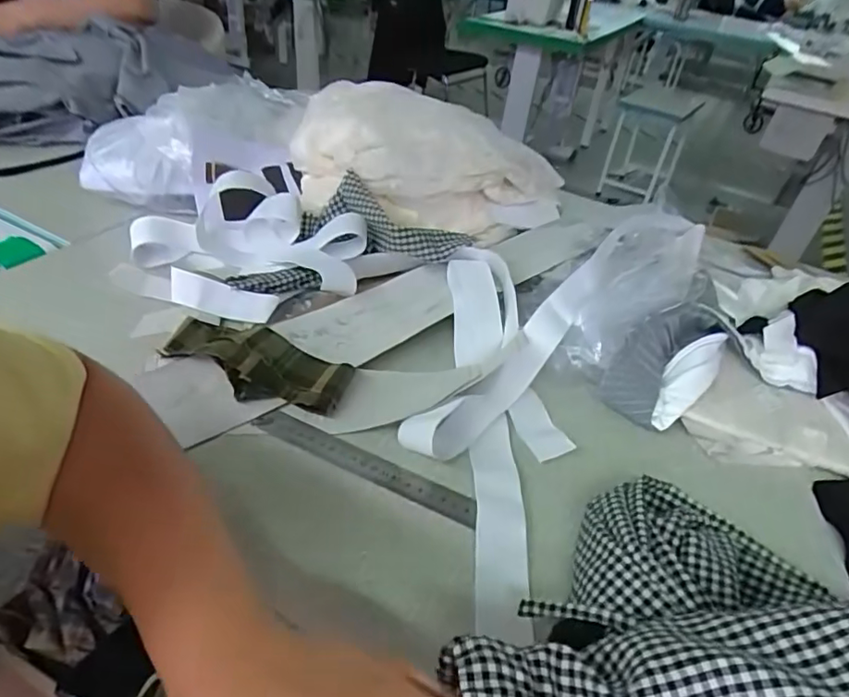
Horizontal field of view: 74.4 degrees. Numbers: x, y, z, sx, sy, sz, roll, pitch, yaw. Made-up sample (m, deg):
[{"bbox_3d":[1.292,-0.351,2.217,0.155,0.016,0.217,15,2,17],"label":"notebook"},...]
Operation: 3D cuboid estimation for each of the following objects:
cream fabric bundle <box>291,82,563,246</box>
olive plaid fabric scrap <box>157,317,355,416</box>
[{"bbox_3d":[-0.014,-0.257,0.732,0.306,0.111,0.261,0,39,-10],"label":"cream fabric bundle"},{"bbox_3d":[-0.157,0.010,0.505,0.180,0.034,0.079,22,41,17],"label":"olive plaid fabric scrap"}]

